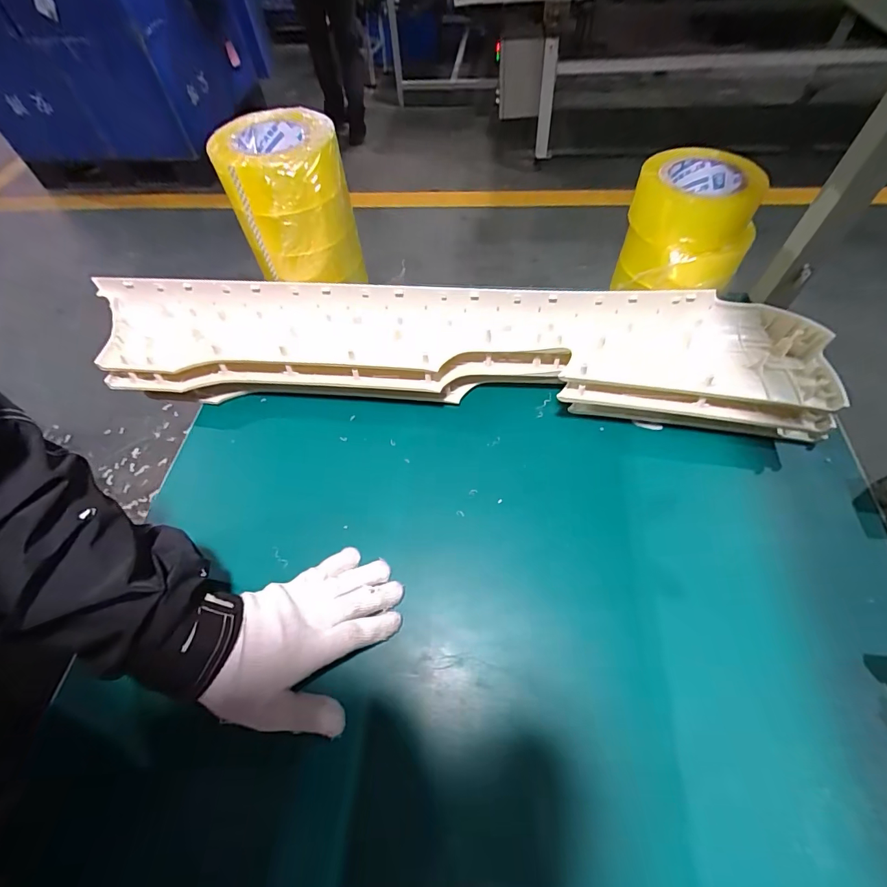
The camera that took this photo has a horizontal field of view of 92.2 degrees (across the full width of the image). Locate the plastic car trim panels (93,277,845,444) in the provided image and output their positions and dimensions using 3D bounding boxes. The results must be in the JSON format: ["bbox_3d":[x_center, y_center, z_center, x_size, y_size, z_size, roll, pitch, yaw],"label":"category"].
[{"bbox_3d":[-0.010,-0.107,0.533,0.843,0.114,0.129,5,59,5],"label":"plastic car trim panels"}]

